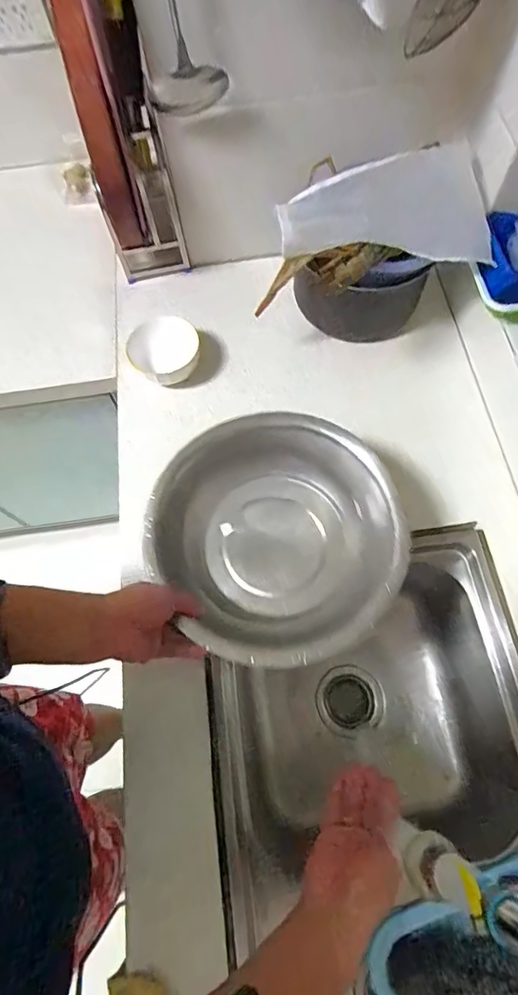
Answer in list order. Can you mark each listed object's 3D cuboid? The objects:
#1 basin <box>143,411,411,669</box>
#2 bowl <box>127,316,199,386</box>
[{"bbox_3d":[0.030,0.046,0.602,0.282,0.090,0.302,-1,68,3],"label":"basin"},{"bbox_3d":[-0.160,-0.235,0.781,0.115,0.056,0.109,-1,68,3],"label":"bowl"}]

